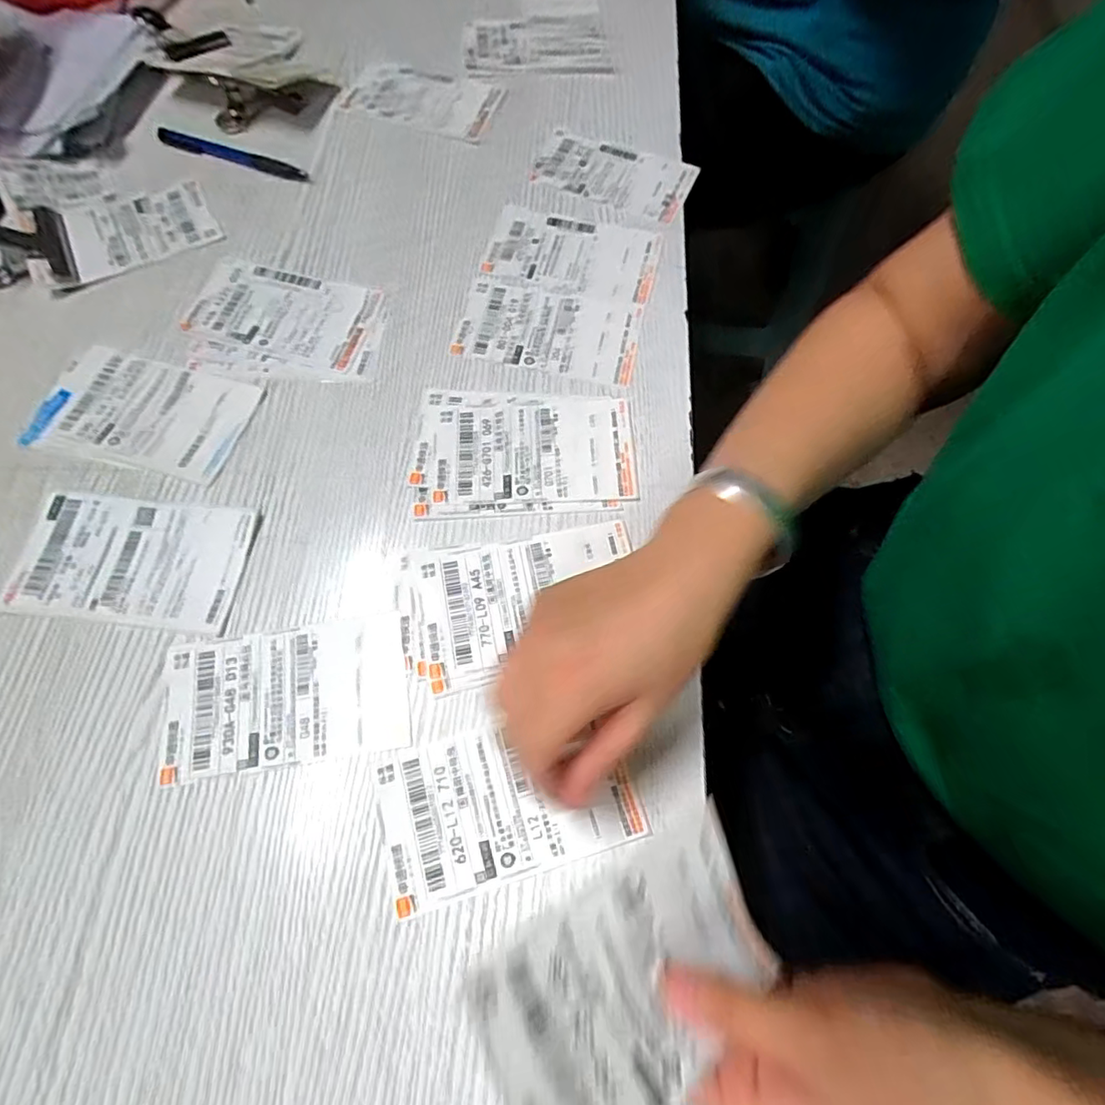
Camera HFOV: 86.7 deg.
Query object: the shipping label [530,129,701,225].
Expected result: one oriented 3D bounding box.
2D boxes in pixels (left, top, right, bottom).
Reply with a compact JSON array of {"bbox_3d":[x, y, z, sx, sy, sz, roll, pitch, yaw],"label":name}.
[{"bbox_3d":[0.049,-0.312,0.485,0.125,0.004,0.076,21,69,7],"label":"shipping label"}]

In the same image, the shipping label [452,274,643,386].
[{"bbox_3d":[-0.003,-0.163,0.424,0.125,0.004,0.079,10,68,3],"label":"shipping label"}]

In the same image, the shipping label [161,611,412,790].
[{"bbox_3d":[-0.146,0.078,0.319,0.128,0.004,0.074,-9,68,-5],"label":"shipping label"}]

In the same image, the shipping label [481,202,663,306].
[{"bbox_3d":[0.015,-0.231,0.453,0.125,0.005,0.079,11,68,3],"label":"shipping label"}]

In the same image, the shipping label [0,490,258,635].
[{"bbox_3d":[-0.253,0.003,0.349,0.133,0.004,0.079,5,68,1],"label":"shipping label"}]

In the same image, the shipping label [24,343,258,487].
[{"bbox_3d":[-0.270,-0.093,0.388,0.133,0.004,0.079,14,68,5],"label":"shipping label"}]

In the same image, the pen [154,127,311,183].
[{"bbox_3d":[-0.265,-0.326,0.481,0.139,0.008,0.015,20,69,7],"label":"pen"}]

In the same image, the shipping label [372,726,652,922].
[{"bbox_3d":[-0.022,0.128,0.302,0.128,0.004,0.073,-14,69,-7],"label":"shipping label"}]

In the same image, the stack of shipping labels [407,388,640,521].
[{"bbox_3d":[-0.020,-0.067,0.379,0.142,0.004,0.092,-2,68,-2],"label":"stack of shipping labels"}]

